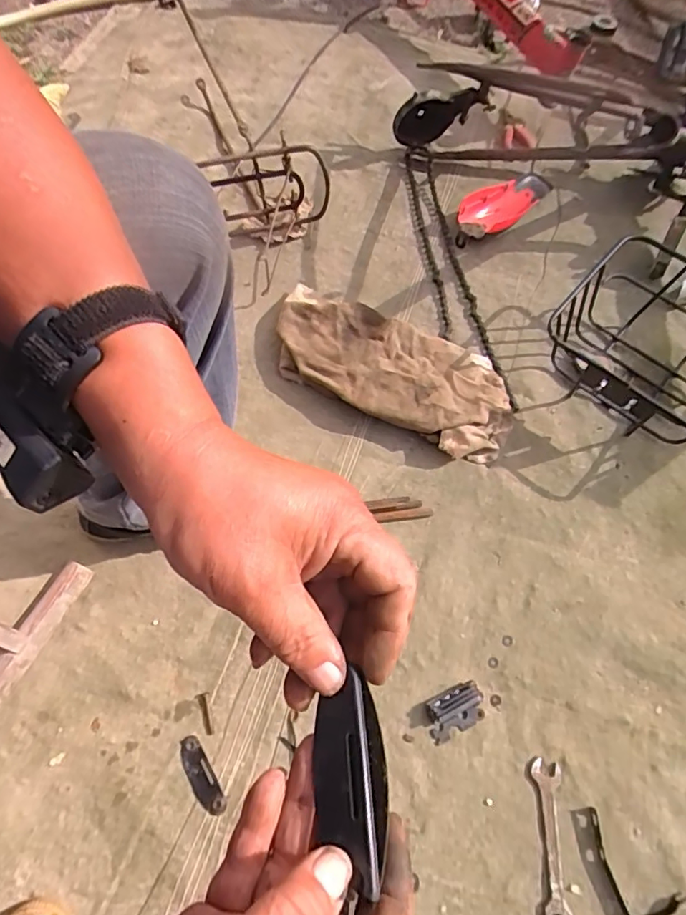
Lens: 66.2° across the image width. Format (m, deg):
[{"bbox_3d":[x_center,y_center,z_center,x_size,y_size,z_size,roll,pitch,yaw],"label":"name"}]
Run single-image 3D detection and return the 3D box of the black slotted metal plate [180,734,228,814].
[{"bbox_3d":[-0.160,0.360,0.594,0.025,0.004,0.087,-30,70,-14],"label":"black slotted metal plate"}]

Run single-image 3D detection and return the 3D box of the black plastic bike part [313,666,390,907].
[{"bbox_3d":[0.003,0.127,0.213,0.028,0.015,0.072,-2,58,-2],"label":"black plastic bike part"}]

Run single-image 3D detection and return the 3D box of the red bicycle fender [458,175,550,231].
[{"bbox_3d":[0.276,-0.428,0.893,0.165,0.037,0.079,-32,71,-14],"label":"red bicycle fender"}]

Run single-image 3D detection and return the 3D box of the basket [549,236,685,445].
[{"bbox_3d":[0.434,-0.154,0.729,0.258,0.129,0.248,37,70,14],"label":"basket"}]

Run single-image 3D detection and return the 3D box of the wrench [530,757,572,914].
[{"bbox_3d":[0.226,0.415,0.569,0.031,0.004,0.152,5,66,1],"label":"wrench"}]

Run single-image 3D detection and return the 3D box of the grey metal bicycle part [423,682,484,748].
[{"bbox_3d":[0.132,0.296,0.613,0.073,0.019,0.045,-23,69,-11],"label":"grey metal bicycle part"}]

